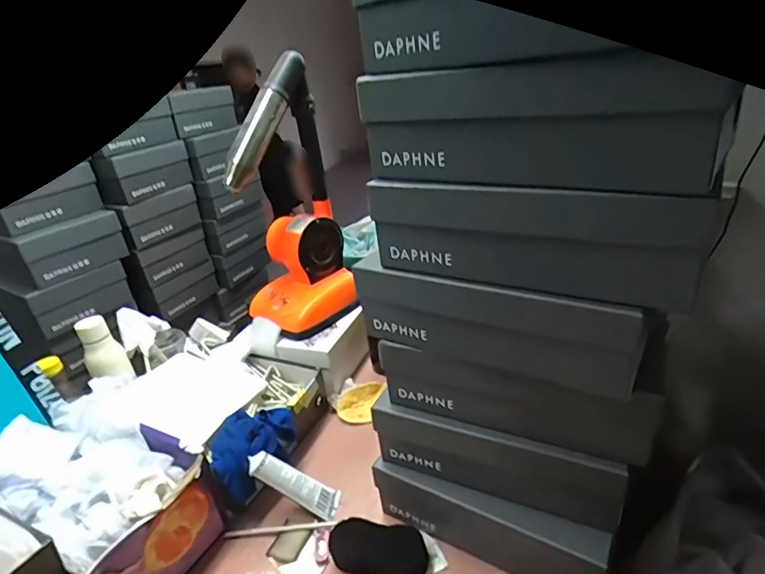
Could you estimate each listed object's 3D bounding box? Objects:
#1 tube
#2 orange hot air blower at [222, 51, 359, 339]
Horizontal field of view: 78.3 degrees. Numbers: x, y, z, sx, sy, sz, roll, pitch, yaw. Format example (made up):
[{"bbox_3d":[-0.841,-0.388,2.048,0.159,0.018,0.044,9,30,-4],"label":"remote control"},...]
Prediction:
[{"bbox_3d":[-0.128,0.289,0.692,0.145,0.025,0.046,34,26,-11],"label":"tube"},{"bbox_3d":[-0.194,-0.152,0.910,0.201,0.464,0.165,-13,27,-12],"label":"orange hot air blower"}]

